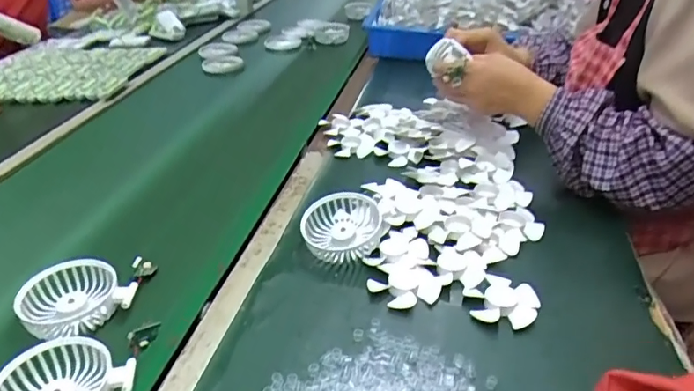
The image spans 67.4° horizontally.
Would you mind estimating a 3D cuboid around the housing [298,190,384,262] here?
[{"bbox_3d":[-0.006,0.033,0.592,0.084,0.048,0.078,1,33,0],"label":"housing"}]

